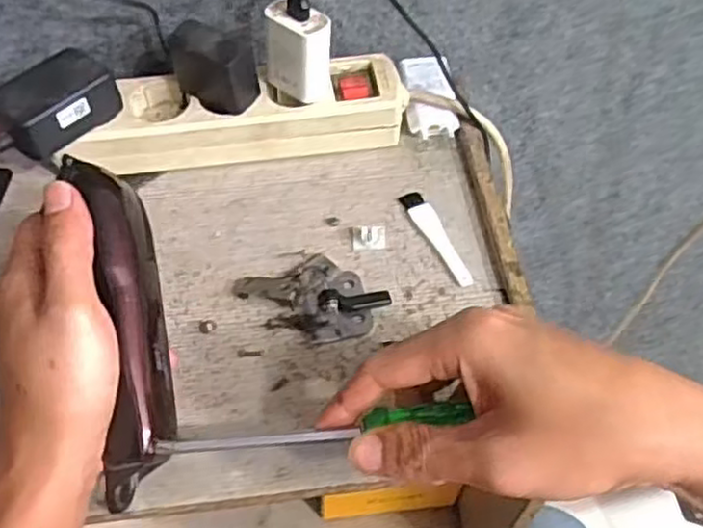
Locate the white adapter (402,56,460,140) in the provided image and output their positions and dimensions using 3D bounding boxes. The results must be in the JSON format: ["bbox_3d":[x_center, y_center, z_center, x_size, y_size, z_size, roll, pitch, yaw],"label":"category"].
[{"bbox_3d":[0.055,-0.118,0.510,0.034,0.028,0.060,-7,55,-6],"label":"white adapter"}]

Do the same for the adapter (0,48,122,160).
[{"bbox_3d":[-0.182,-0.100,0.440,0.044,0.028,0.069,32,60,20],"label":"adapter"}]

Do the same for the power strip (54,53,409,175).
[{"bbox_3d":[-0.077,-0.098,0.486,0.228,0.042,0.061,-8,55,-7],"label":"power strip"}]

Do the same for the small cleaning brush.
[{"bbox_3d":[0.056,-0.018,0.454,0.016,0.004,0.079,-23,58,-16],"label":"small cleaning brush"}]

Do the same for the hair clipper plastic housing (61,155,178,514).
[{"bbox_3d":[-0.112,0.029,0.355,0.035,0.037,0.170,-9,80,-7],"label":"hair clipper plastic housing"}]

